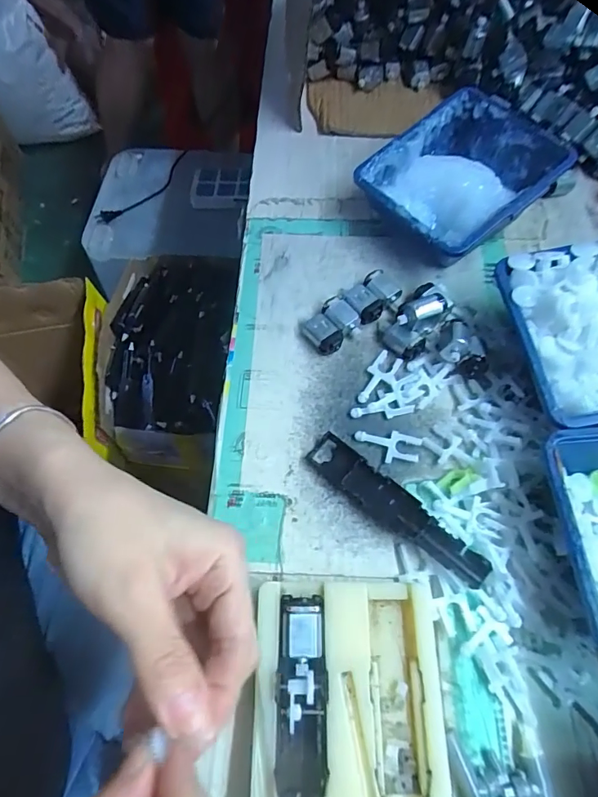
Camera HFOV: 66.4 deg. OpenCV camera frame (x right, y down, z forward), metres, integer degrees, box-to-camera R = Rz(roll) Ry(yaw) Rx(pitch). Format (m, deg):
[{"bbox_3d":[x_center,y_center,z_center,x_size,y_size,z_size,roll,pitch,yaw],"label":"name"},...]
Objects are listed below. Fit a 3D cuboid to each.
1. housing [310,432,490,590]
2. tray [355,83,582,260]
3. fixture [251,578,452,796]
[{"bbox_3d":[0.054,0.064,0.270,0.119,0.012,0.022,39,72,19],"label":"housing"},{"bbox_3d":[0.121,-0.164,0.352,0.128,0.053,0.110,-34,67,-12],"label":"tray"},{"bbox_3d":[0.025,0.160,0.215,0.089,0.029,0.136,-1,64,3],"label":"fixture"}]

